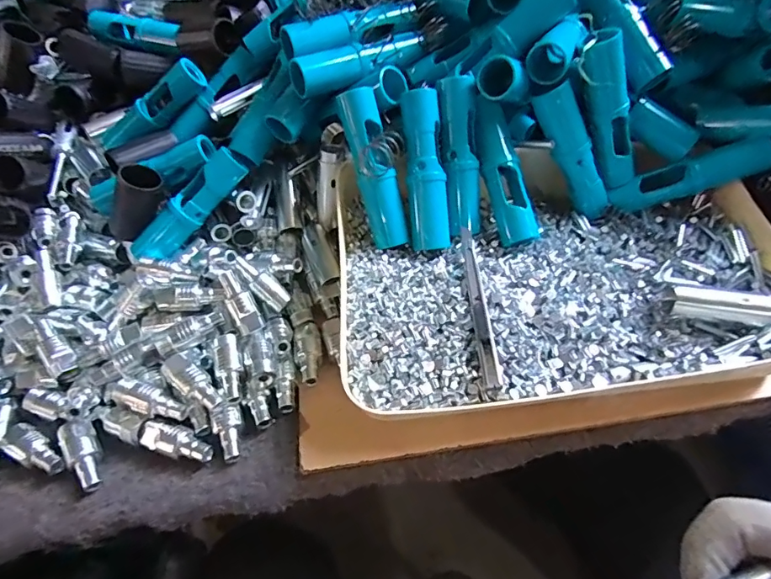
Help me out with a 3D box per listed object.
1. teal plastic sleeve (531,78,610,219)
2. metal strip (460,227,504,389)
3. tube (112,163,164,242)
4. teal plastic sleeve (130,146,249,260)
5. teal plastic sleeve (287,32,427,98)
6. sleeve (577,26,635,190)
[{"bbox_3d":[0.153,-0.112,0.385,0.028,0.113,0.026,-1,43,46],"label":"teal plastic sleeve"},{"bbox_3d":[0.064,0.007,0.333,0.010,0.008,0.133,-5,50,2],"label":"metal strip"},{"bbox_3d":[-0.217,-0.071,0.403,0.031,0.069,0.035,10,36,-43],"label":"tube"},{"bbox_3d":[-0.167,-0.069,0.405,0.117,0.033,0.027,-45,57,2],"label":"teal plastic sleeve"},{"bbox_3d":[-0.021,-0.191,0.389,0.114,0.025,0.029,-25,53,-14],"label":"teal plastic sleeve"},{"bbox_3d":[0.173,-0.134,0.365,0.025,0.117,0.023,-42,35,-25],"label":"sleeve"}]

